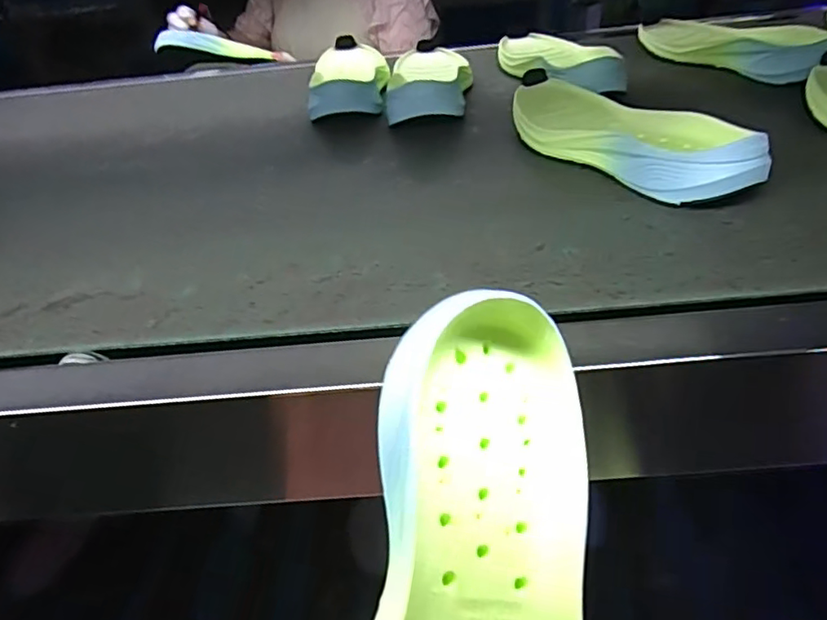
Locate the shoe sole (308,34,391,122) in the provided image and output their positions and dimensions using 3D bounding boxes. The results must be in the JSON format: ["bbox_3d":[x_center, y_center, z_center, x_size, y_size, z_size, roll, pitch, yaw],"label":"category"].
[{"bbox_3d":[-0.090,-0.320,0.802,0.098,0.050,0.268,-9,35,-2],"label":"shoe sole"}]

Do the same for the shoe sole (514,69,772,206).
[{"bbox_3d":[0.186,-0.165,0.538,0.107,0.045,0.296,-24,38,-22],"label":"shoe sole"}]

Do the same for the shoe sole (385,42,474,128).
[{"bbox_3d":[0.024,-0.308,0.769,0.100,0.049,0.292,-4,35,5],"label":"shoe sole"}]

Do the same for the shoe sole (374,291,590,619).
[{"bbox_3d":[0.020,0.137,0.245,0.099,0.060,0.278,13,70,-17],"label":"shoe sole"}]

